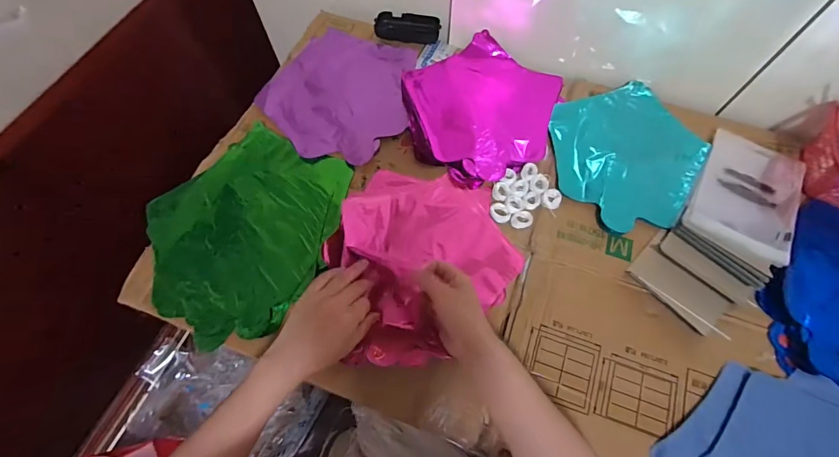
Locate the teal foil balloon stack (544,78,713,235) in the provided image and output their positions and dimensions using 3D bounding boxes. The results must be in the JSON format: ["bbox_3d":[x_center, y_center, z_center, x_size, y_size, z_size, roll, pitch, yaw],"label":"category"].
[{"bbox_3d":[0.297,-0.122,0.572,0.211,0.036,0.252,32,70,14],"label":"teal foil balloon stack"}]

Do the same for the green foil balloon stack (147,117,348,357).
[{"bbox_3d":[-0.231,-0.001,0.526,0.236,0.018,0.275,28,69,12],"label":"green foil balloon stack"}]

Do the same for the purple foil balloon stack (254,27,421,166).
[{"bbox_3d":[-0.118,-0.215,0.617,0.222,0.006,0.241,26,68,12],"label":"purple foil balloon stack"}]

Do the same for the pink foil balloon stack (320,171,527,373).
[{"bbox_3d":[-0.003,0.041,0.492,0.228,0.049,0.259,23,68,10],"label":"pink foil balloon stack"}]

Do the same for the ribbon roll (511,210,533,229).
[{"bbox_3d":[0.137,-0.012,0.527,0.029,0.006,0.023,-14,66,-6],"label":"ribbon roll"}]

